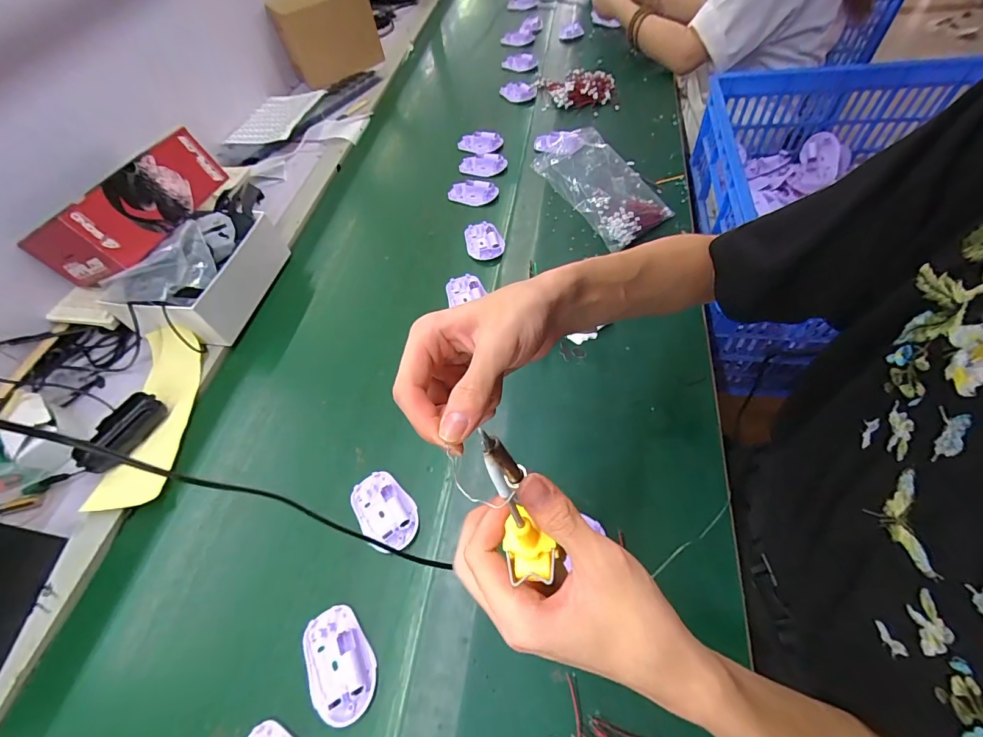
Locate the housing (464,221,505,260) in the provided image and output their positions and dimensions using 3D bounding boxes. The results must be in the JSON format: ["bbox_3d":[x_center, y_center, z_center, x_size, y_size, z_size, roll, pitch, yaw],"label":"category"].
[{"bbox_3d":[-0.014,-0.224,0.724,0.060,0.016,0.088,-14,55,-3],"label":"housing"}]

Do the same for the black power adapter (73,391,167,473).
[{"bbox_3d":[-0.492,0.085,0.557,0.057,0.019,0.108,22,61,20],"label":"black power adapter"}]

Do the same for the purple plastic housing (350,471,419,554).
[{"bbox_3d":[-0.126,0.164,0.485,0.097,0.014,0.061,37,67,27],"label":"purple plastic housing"}]

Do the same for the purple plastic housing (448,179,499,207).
[{"bbox_3d":[-0.035,-0.339,0.806,0.097,0.023,0.047,15,59,17],"label":"purple plastic housing"}]

